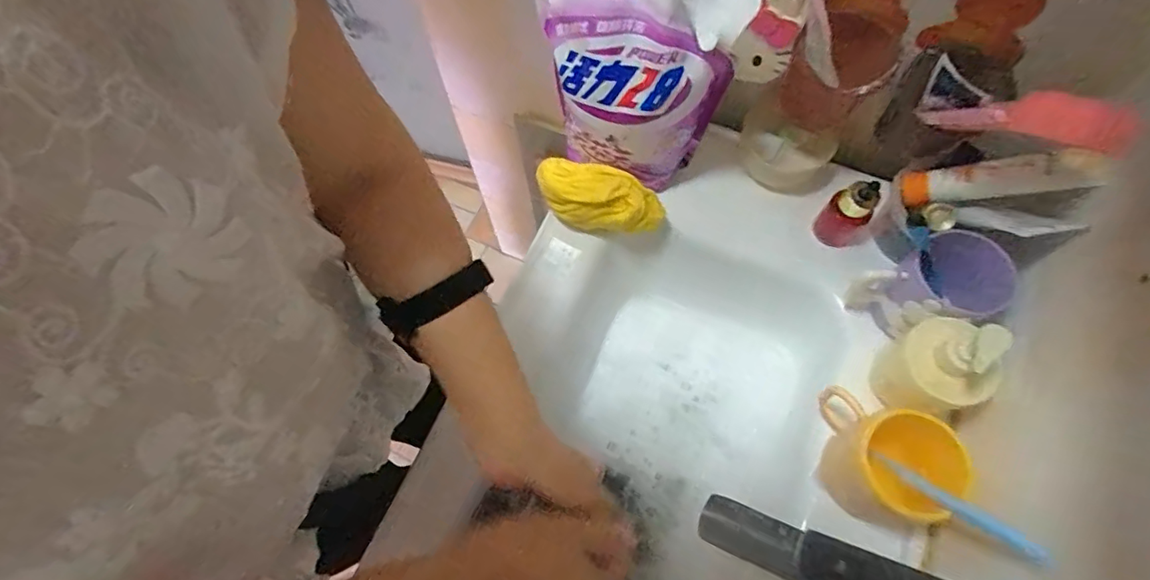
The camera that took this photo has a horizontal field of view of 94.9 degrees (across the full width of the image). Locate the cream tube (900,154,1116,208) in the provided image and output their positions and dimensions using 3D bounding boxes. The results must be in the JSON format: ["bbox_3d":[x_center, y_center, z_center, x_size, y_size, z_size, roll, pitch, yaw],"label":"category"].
[{"bbox_3d":[0.409,-0.108,0.514,0.156,0.032,0.029,1,61,44],"label":"cream tube"}]

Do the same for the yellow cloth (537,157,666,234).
[{"bbox_3d":[0.026,-0.105,0.604,0.150,0.055,0.061,14,68,8],"label":"yellow cloth"}]

